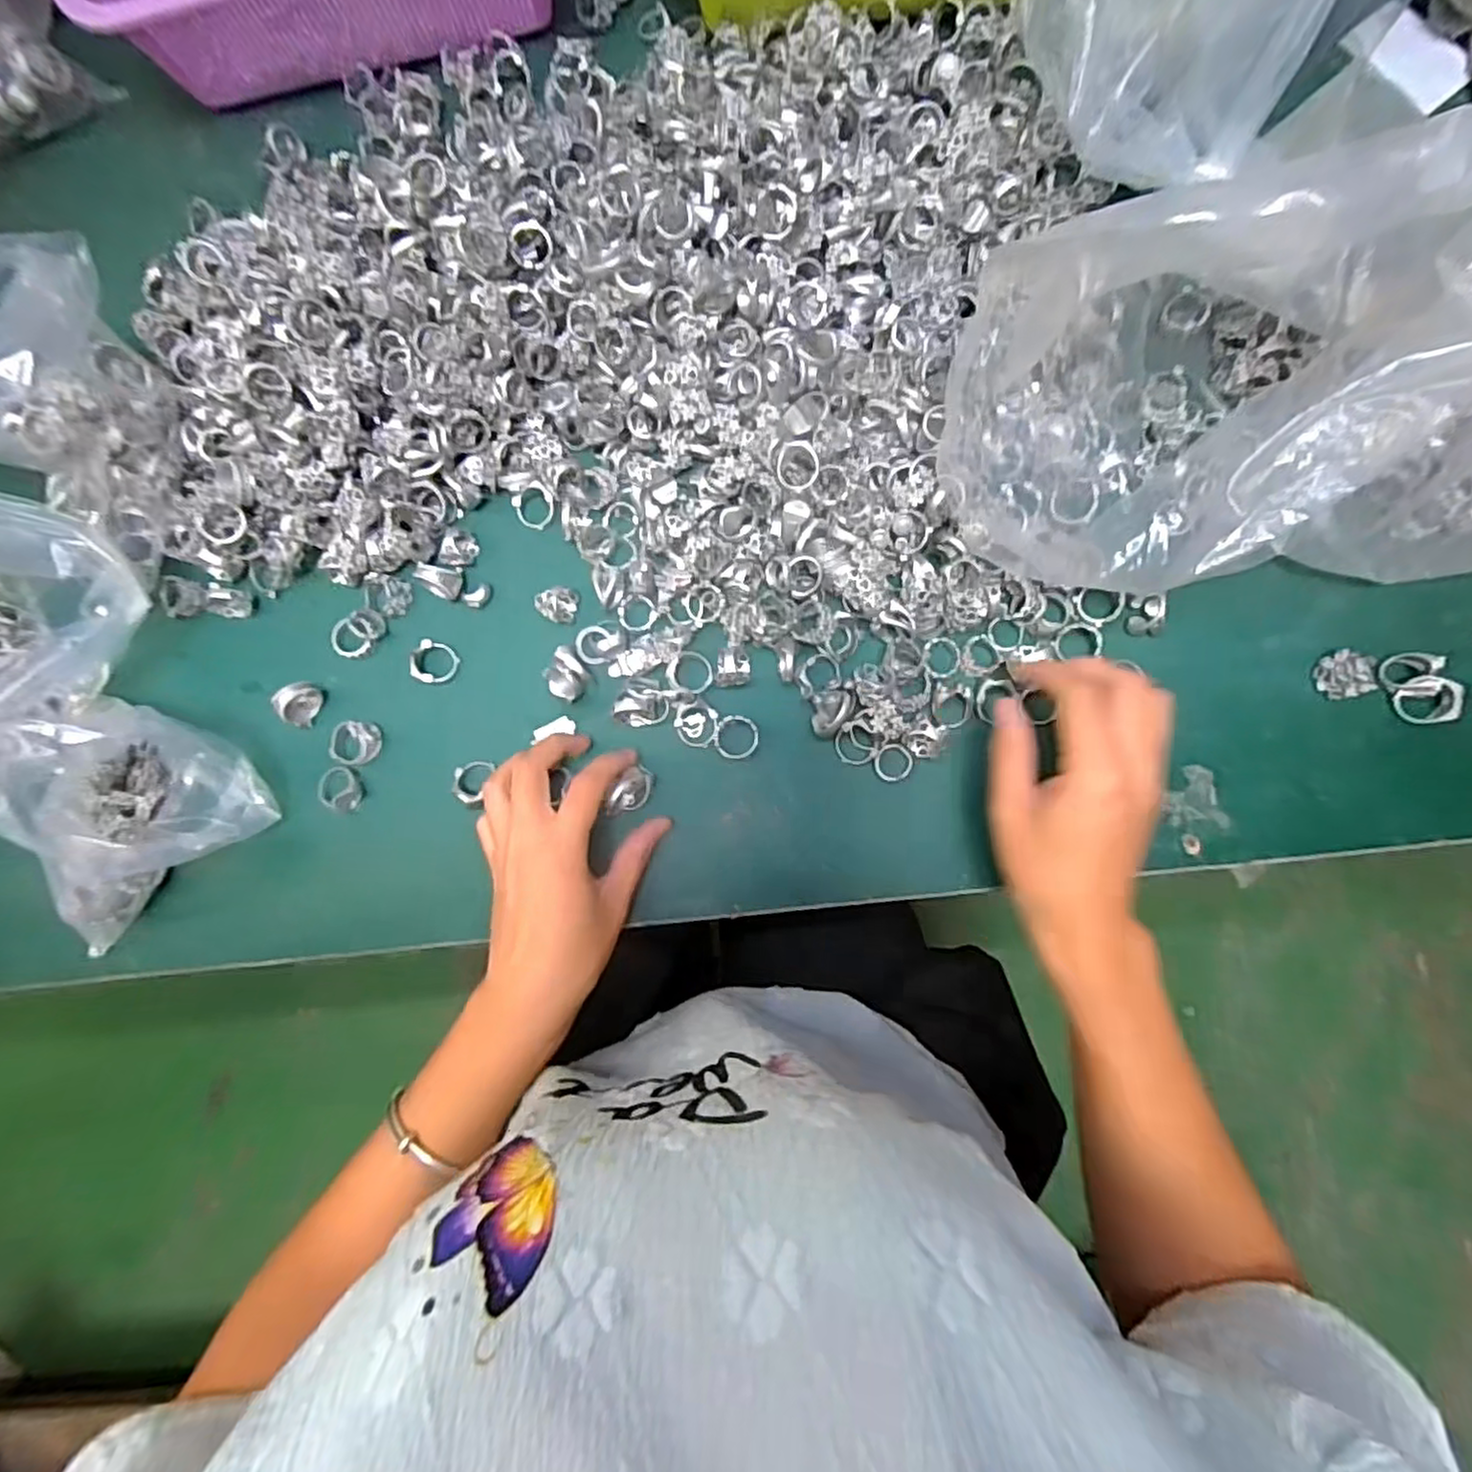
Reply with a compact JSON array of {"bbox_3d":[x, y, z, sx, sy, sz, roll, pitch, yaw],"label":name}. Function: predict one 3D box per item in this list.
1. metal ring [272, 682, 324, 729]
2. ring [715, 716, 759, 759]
[{"bbox_3d":[-0.245,-0.018,0.400,0.013,0.026,0.024,20,83,5],"label":"metal ring"},{"bbox_3d":[0.001,0.001,0.388,0.023,0.004,0.024,0,82,2],"label":"ring"}]

